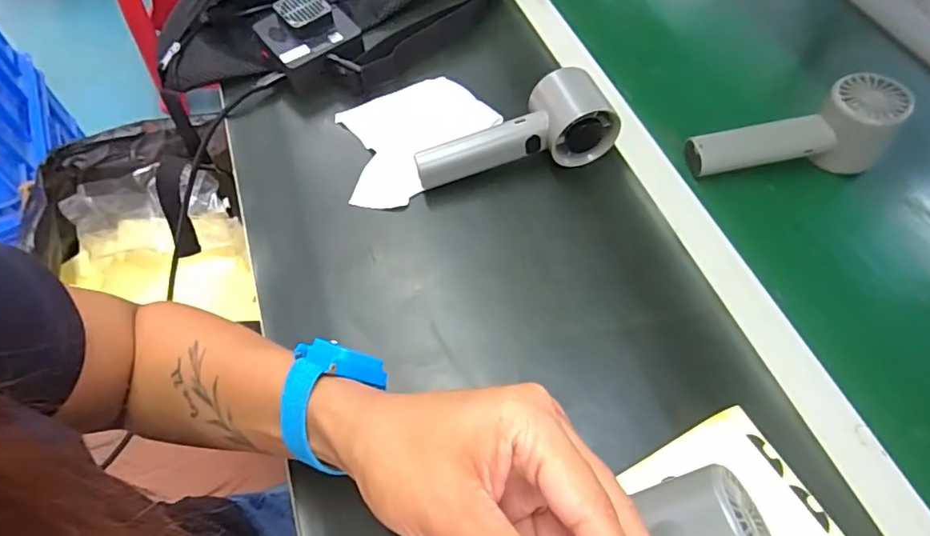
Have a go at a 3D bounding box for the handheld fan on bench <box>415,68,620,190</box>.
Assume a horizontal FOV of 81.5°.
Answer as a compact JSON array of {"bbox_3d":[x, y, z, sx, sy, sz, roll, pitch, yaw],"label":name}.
[{"bbox_3d":[0.038,-0.113,0.427,0.159,0.052,0.055,-8,58,-6],"label":"handheld fan on bench"}]

